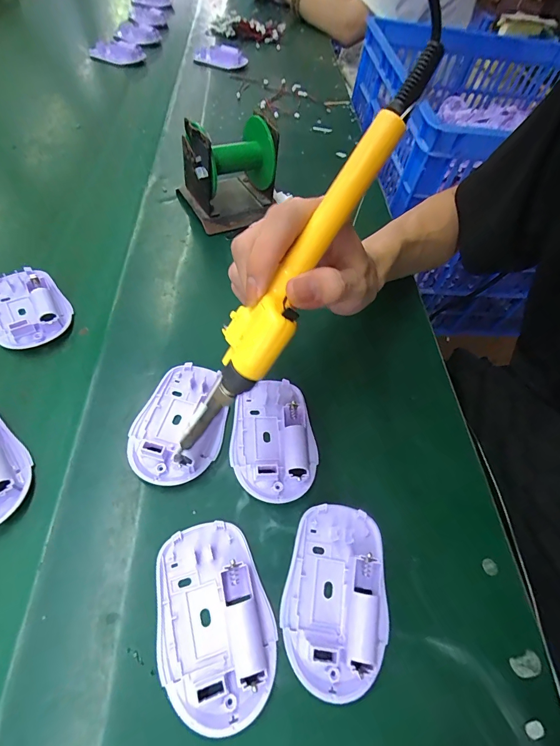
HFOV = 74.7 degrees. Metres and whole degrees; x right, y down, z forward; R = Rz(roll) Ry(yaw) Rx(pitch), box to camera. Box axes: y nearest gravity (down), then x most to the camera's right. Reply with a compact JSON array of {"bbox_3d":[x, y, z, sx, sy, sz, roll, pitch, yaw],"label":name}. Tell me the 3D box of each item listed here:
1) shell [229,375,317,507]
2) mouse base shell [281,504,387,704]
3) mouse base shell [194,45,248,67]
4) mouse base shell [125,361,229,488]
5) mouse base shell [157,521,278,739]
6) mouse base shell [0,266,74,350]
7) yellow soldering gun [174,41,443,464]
[{"bbox_3d":[-0.005,0.046,0.269,0.060,0.014,0.090,-7,57,-10],"label":"shell"},{"bbox_3d":[0.033,0.129,0.218,0.056,0.015,0.096,13,56,4],"label":"mouse base shell"},{"bbox_3d":[-0.110,-0.582,0.681,0.093,0.023,0.064,0,57,-10],"label":"mouse base shell"},{"bbox_3d":[-0.072,0.034,0.269,0.062,0.011,0.095,5,56,-2],"label":"mouse base shell"},{"bbox_3d":[-0.037,0.135,0.204,0.060,0.016,0.096,-16,59,-15],"label":"mouse base shell"},{"bbox_3d":[-0.218,-0.057,0.314,0.061,0.023,0.087,-34,65,-24],"label":"mouse base shell"},{"bbox_3d":[0.005,-0.047,0.197,0.038,0.023,0.240,37,101,19],"label":"yellow soldering gun"}]

